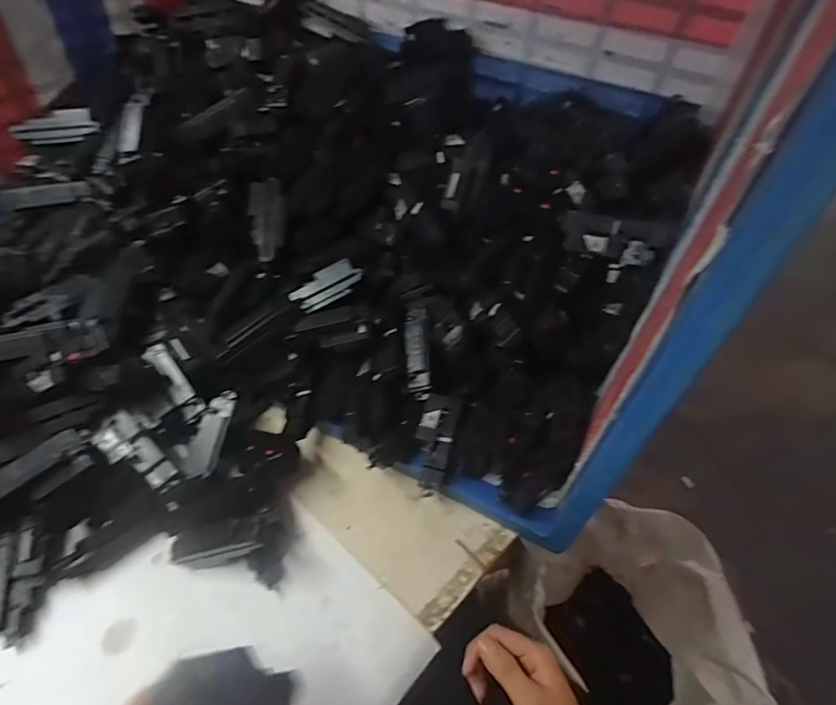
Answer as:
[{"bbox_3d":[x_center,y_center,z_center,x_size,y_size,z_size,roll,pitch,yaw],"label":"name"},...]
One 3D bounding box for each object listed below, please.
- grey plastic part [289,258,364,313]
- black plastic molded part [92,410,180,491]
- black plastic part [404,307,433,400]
[{"bbox_3d":[-0.096,-0.070,0.535,0.075,0.017,0.035,-32,56,-5],"label":"grey plastic part"},{"bbox_3d":[-0.265,0.095,0.475,0.088,0.013,0.036,43,55,1],"label":"black plastic molded part"},{"bbox_3d":[-0.001,-0.004,0.533,0.024,0.026,0.108,-2,67,-6],"label":"black plastic part"}]

